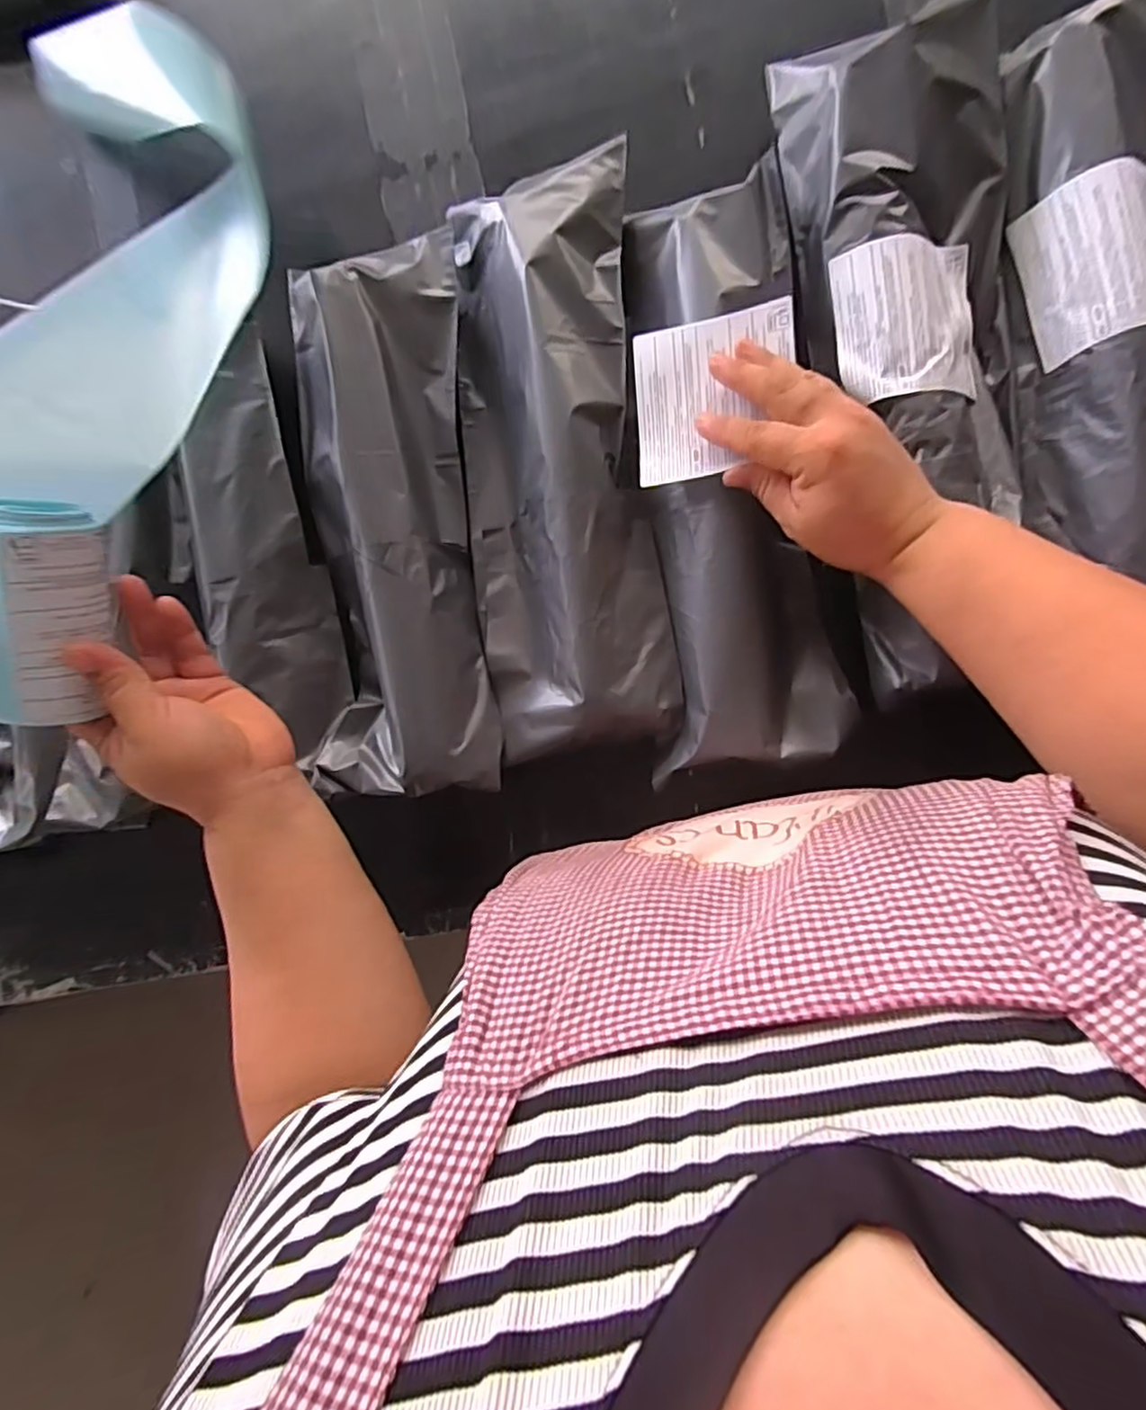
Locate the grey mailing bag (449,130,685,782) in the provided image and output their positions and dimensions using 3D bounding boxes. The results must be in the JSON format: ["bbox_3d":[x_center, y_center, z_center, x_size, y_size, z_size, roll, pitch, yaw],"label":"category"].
[{"bbox_3d":[-0.013,-0.163,0.469,0.134,0.061,0.380,-7,89,9],"label":"grey mailing bag"}]

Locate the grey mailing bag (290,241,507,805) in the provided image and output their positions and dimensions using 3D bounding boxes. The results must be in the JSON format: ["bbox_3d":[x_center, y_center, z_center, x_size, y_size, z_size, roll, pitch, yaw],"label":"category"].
[{"bbox_3d":[-0.132,-0.129,0.489,0.133,0.056,0.379,-4,90,9],"label":"grey mailing bag"}]

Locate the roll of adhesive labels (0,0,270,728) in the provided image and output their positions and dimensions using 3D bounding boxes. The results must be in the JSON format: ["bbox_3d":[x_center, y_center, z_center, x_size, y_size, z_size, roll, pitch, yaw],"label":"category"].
[{"bbox_3d":[-0.288,-0.259,0.419,0.163,0.105,0.543,-6,66,9],"label":"roll of adhesive labels"}]

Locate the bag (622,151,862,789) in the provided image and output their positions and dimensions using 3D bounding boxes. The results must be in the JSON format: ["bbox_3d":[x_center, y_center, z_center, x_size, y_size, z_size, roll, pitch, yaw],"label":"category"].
[{"bbox_3d":[0.103,-0.146,0.438,0.122,0.045,0.369,-5,91,9],"label":"bag"}]

